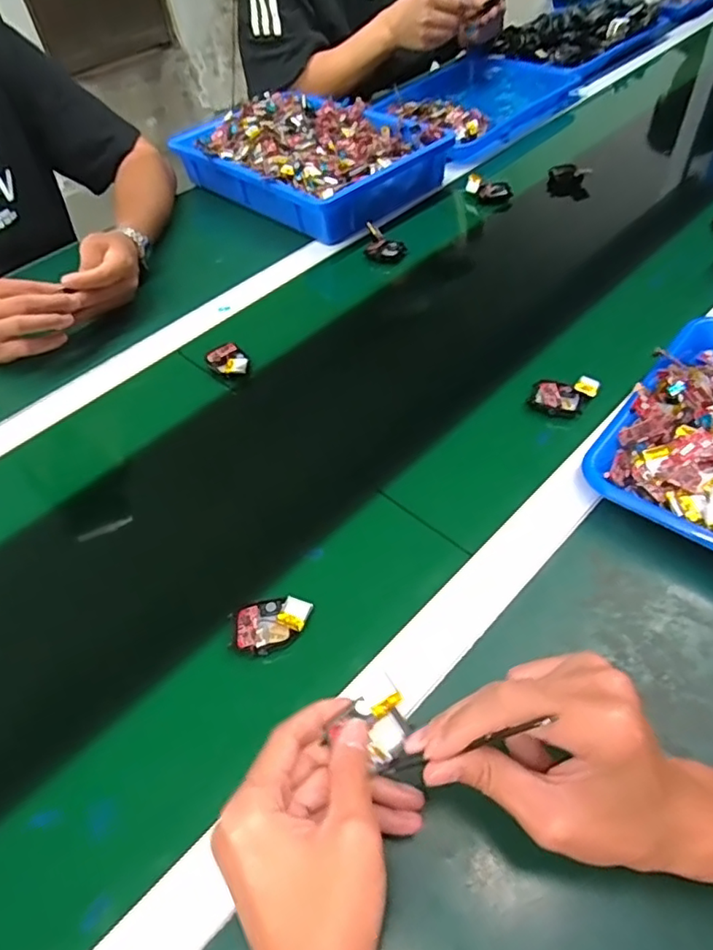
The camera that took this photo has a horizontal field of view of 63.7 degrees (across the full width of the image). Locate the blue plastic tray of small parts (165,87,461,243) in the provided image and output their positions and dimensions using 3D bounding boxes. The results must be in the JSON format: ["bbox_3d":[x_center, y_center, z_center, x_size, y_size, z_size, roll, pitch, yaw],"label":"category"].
[{"bbox_3d":[-0.073,-0.459,0.843,0.250,0.083,0.355,-39,55,-25],"label":"blue plastic tray of small parts"}]

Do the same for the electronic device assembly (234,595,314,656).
[{"bbox_3d":[-0.059,0.103,0.406,0.055,0.011,0.038,-15,49,-7],"label":"electronic device assembly"}]

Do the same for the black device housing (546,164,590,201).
[{"bbox_3d":[0.294,-0.407,0.801,0.056,0.041,0.023,26,56,27],"label":"black device housing"}]

